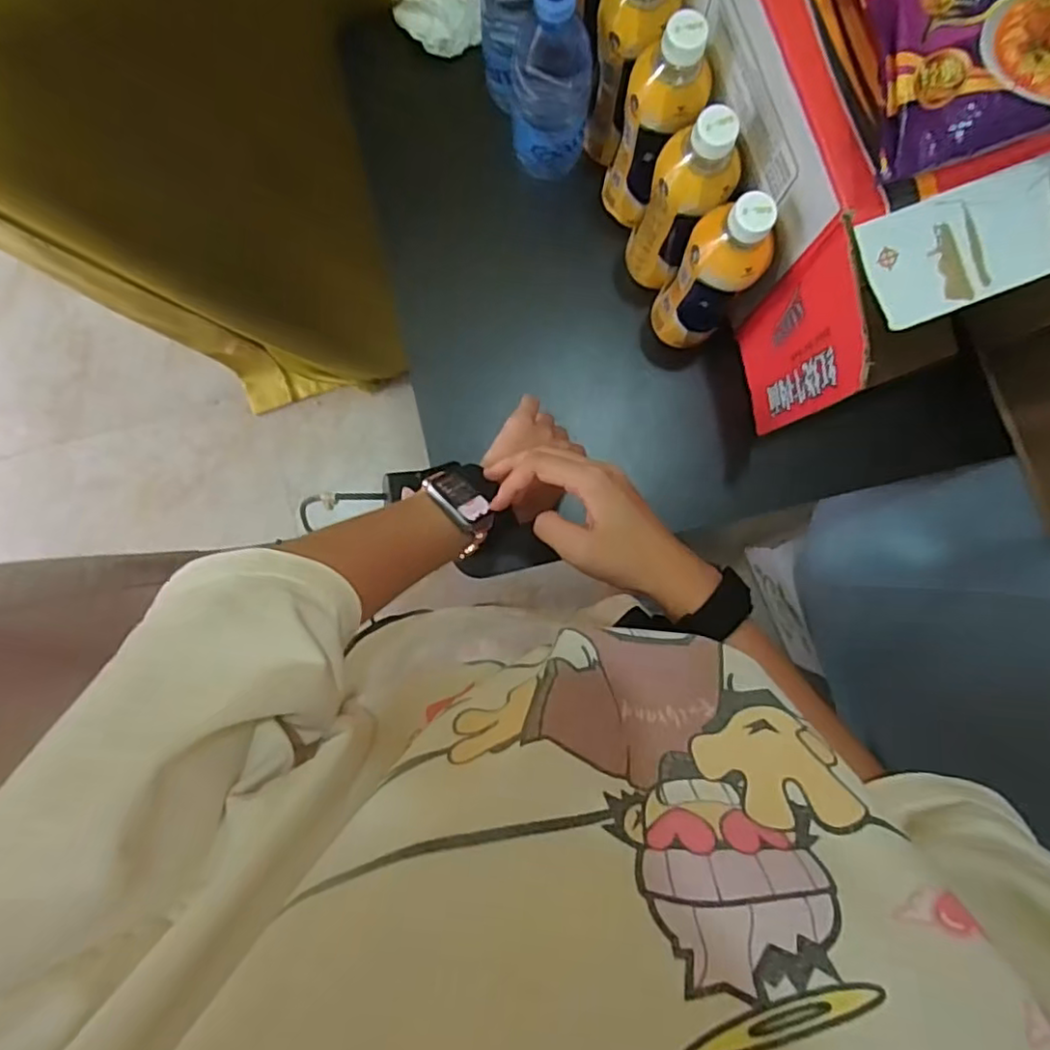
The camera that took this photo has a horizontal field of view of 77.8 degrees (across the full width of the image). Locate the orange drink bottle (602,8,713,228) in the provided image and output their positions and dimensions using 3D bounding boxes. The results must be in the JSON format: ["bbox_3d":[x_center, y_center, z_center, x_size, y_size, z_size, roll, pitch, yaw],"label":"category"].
[{"bbox_3d":[0.110,-0.327,0.548,0.058,0.199,0.064,-32,88,0],"label":"orange drink bottle"}]

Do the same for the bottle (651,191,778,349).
[{"bbox_3d":[0.157,-0.208,0.556,0.062,0.216,0.061,0,88,1],"label":"bottle"}]

